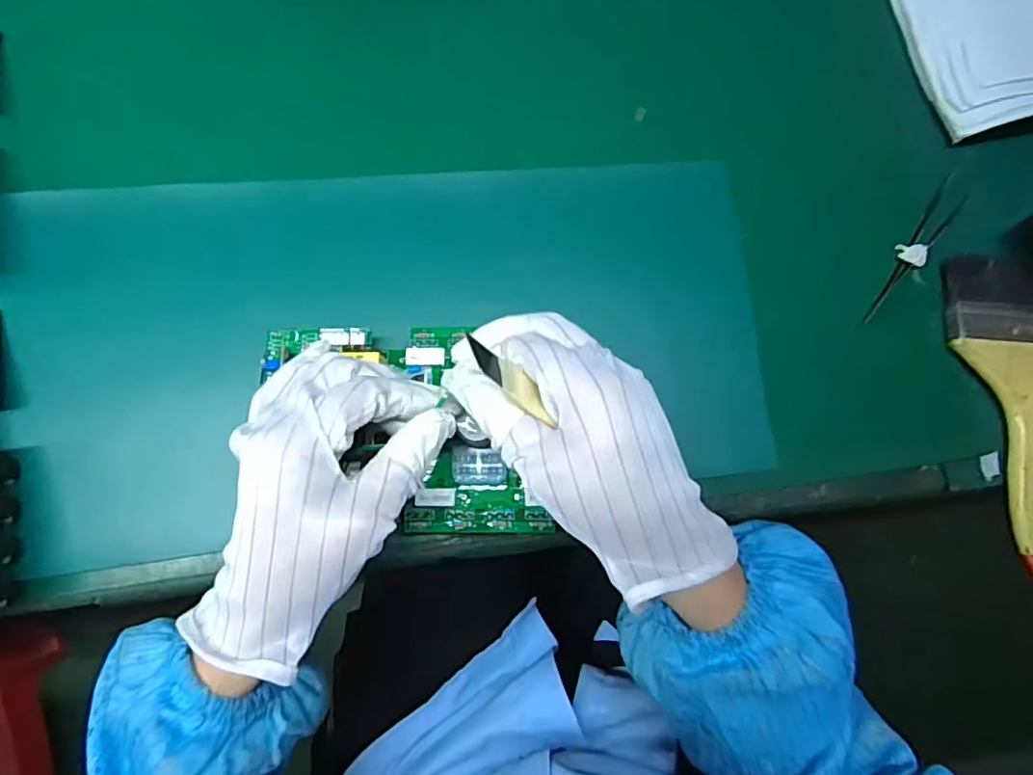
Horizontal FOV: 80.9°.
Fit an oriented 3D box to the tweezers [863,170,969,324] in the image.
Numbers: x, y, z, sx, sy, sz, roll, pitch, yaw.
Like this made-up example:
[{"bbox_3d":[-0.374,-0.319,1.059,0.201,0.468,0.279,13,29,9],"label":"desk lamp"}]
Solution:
[{"bbox_3d":[0.278,-0.098,0.421,0.020,0.010,0.125,41,80,1],"label":"tweezers"}]

